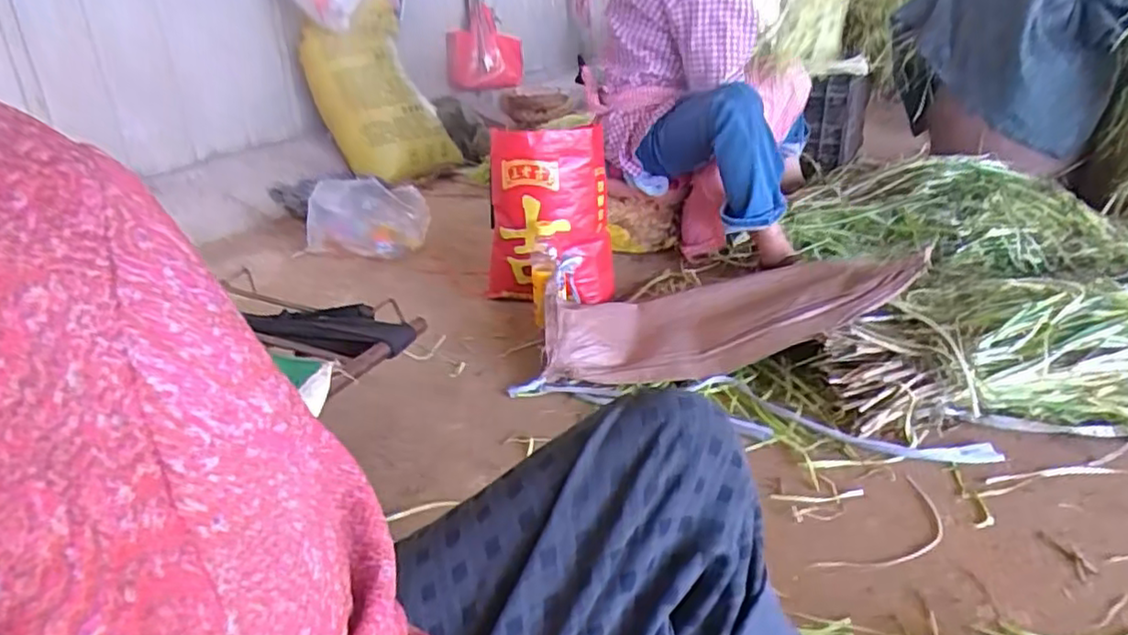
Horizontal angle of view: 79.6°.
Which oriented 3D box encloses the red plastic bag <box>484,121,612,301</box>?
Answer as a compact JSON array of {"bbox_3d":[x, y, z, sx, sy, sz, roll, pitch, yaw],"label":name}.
[{"bbox_3d":[-0.033,-0.222,1.493,0.252,0.371,0.180,19,33,37],"label":"red plastic bag"}]

